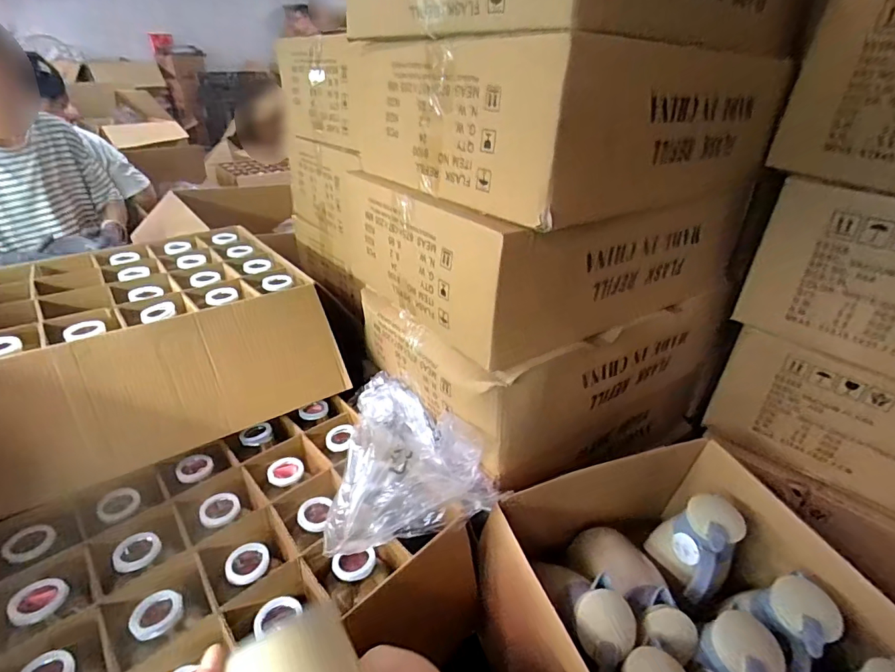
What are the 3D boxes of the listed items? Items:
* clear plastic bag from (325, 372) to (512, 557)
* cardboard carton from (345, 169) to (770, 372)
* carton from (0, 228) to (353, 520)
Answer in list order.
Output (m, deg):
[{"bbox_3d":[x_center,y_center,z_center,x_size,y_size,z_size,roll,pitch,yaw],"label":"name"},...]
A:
[{"bbox_3d":[-0.045,0.192,0.801,0.240,0.080,0.415,1,30,-3],"label":"clear plastic bag"},{"bbox_3d":[0.222,-0.191,0.923,0.657,0.214,0.439,-17,35,-30],"label":"cardboard carton"},{"bbox_3d":[-0.620,0.005,0.932,0.649,0.192,0.559,-19,36,-33],"label":"carton"}]

